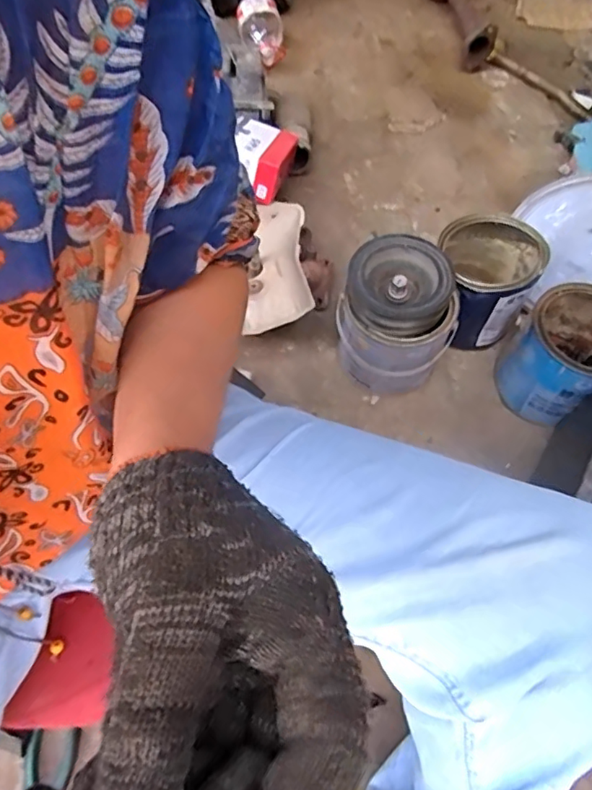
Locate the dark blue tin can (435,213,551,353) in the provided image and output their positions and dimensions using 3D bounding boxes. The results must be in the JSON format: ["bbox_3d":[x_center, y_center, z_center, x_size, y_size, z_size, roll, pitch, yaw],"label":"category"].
[{"bbox_3d":[0.283,-0.167,0.867,0.157,0.162,0.188,37,68,18],"label":"dark blue tin can"}]

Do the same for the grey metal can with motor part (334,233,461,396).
[{"bbox_3d":[0.139,-0.094,0.787,0.151,0.199,0.156,1,60,-1],"label":"grey metal can with motor part"}]

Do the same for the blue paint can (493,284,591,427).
[{"bbox_3d":[0.392,-0.057,0.802,0.156,0.152,0.134,-40,69,-19],"label":"blue paint can"}]

